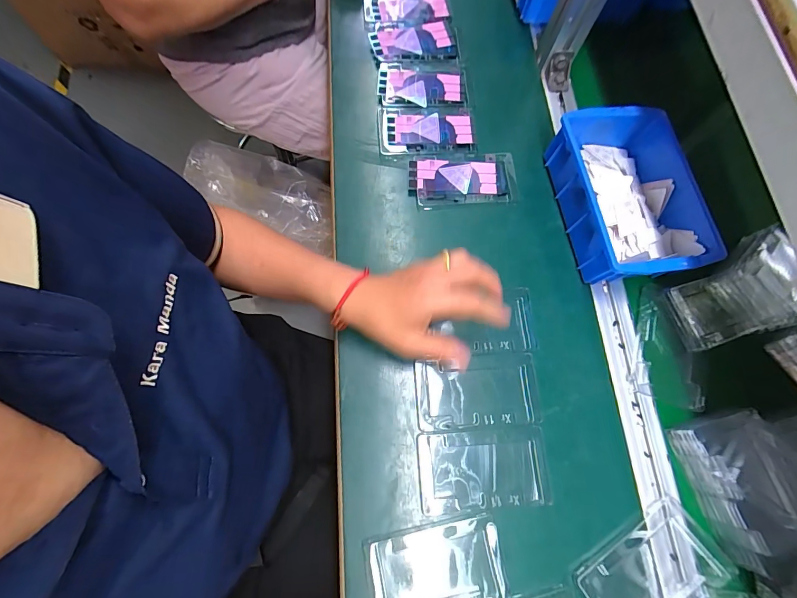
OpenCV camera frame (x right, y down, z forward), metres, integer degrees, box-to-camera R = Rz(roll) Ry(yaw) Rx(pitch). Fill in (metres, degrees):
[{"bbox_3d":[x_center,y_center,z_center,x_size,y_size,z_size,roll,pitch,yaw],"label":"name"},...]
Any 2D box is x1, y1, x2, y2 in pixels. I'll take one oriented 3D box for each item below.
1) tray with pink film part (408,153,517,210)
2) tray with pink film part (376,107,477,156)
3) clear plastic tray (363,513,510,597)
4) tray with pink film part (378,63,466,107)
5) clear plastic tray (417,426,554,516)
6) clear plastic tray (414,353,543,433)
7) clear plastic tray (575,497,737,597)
[{"bbox_3d":[0.081,-0.151,0.460,0.133,0.010,0.072,-4,73,-3],"label":"tray with pink film part"},{"bbox_3d":[0.038,-0.222,0.480,0.126,0.007,0.072,-2,73,-3],"label":"tray with pink film part"},{"bbox_3d":[0.035,0.251,0.338,0.124,0.008,0.076,-11,74,-6],"label":"clear plastic tray"},{"bbox_3d":[0.032,-0.293,0.500,0.118,0.007,0.073,3,73,-1],"label":"tray with pink film part"},{"bbox_3d":[0.085,0.168,0.364,0.128,0.006,0.071,-3,73,-3],"label":"clear plastic tray"},{"bbox_3d":[0.083,0.098,0.386,0.128,0.009,0.072,-4,73,-3],"label":"clear plastic tray"},{"bbox_3d":[0.240,0.255,0.338,0.133,0.014,0.081,-29,76,-10],"label":"clear plastic tray"}]

